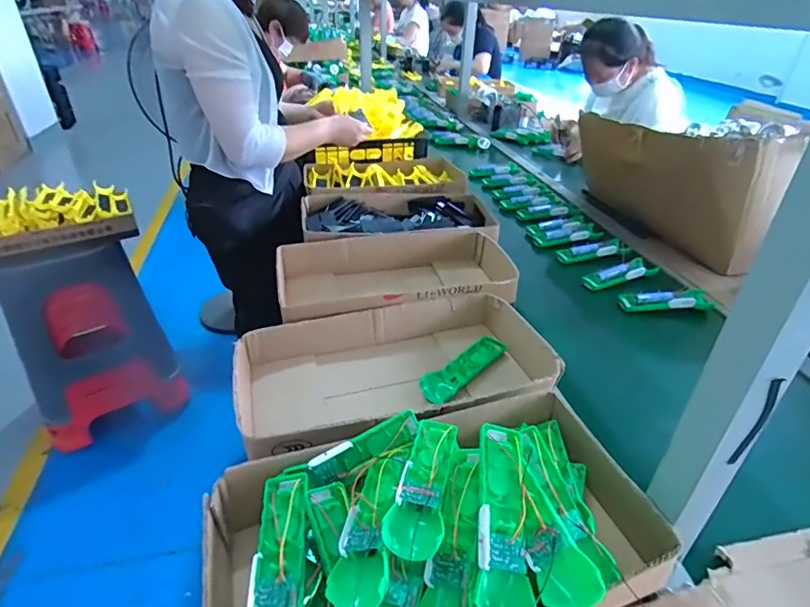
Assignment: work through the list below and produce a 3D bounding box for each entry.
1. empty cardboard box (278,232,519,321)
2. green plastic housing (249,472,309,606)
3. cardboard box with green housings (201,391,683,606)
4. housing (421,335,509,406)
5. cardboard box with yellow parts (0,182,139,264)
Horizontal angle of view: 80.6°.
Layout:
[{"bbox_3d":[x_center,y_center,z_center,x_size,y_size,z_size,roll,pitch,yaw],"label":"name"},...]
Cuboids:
[{"bbox_3d":[-0.013,-0.029,0.898,0.441,0.115,0.257,-5,35,-8],"label":"empty cardboard box"},{"bbox_3d":[-0.113,0.225,0.425,0.052,0.028,0.166,-5,35,-8],"label":"green plastic housing"},{"bbox_3d":[0.026,0.214,0.466,0.413,0.115,0.233,-11,36,-16],"label":"cardboard box with green housings"},{"bbox_3d":[0.091,0.094,0.722,0.049,0.019,0.166,29,43,35],"label":"housing"},{"bbox_3d":[-0.979,-0.228,1.313,0.410,0.124,0.202,-24,41,-31],"label":"cardboard box with yellow parts"}]

